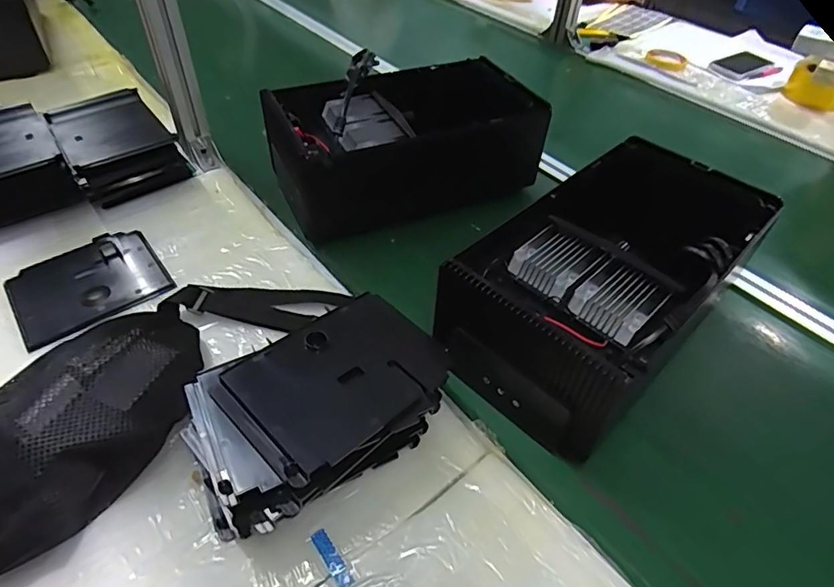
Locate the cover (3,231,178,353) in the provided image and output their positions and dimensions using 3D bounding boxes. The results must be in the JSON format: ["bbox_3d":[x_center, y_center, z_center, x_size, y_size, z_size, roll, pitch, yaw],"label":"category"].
[{"bbox_3d":[-0.385,-0.014,0.601,0.158,0.007,0.138,-28,53,-26],"label":"cover"}]

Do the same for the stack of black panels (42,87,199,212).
[{"bbox_3d":[-0.441,-0.223,0.757,0.137,0.068,0.210,-28,53,-26],"label":"stack of black panels"}]

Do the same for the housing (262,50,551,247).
[{"bbox_3d":[-0.021,-0.222,0.733,0.343,0.130,0.216,-19,50,-20],"label":"housing"}]

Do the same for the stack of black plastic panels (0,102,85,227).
[{"bbox_3d":[-0.538,-0.163,0.678,0.125,0.093,0.176,-28,54,-27],"label":"stack of black plastic panels"}]

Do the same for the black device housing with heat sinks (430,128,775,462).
[{"bbox_3d":[0.200,-0.016,0.550,0.343,0.131,0.185,-34,56,-31],"label":"black device housing with heat sinks"}]

